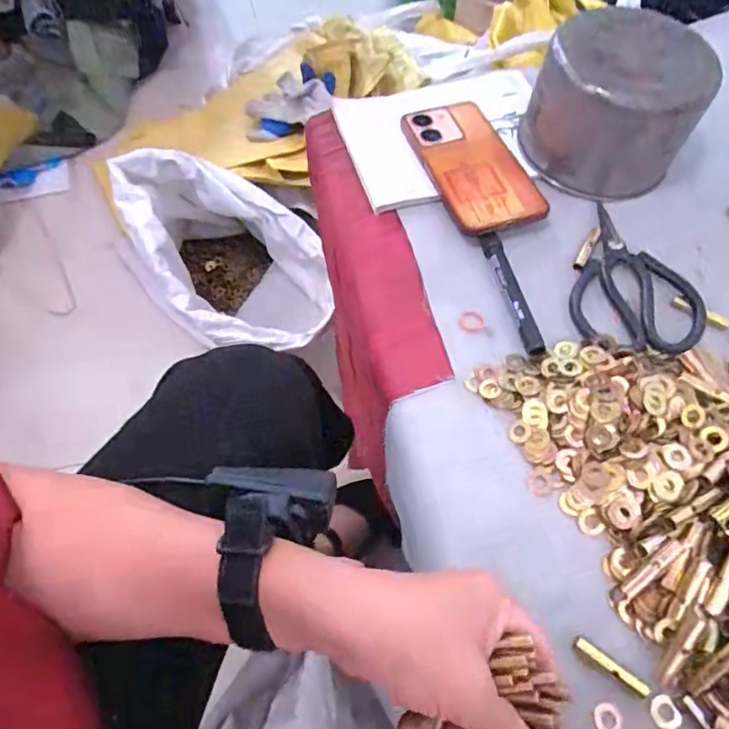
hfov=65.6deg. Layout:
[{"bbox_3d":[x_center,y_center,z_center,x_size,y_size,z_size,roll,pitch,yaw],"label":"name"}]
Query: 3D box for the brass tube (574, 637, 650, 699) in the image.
[{"bbox_3d":[0.138,0.169,0.316,0.043,0.008,0.006,34,65,19],"label":"brass tube"}]

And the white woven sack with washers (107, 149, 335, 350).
[{"bbox_3d":[-0.229,-0.169,0.868,0.207,0.322,0.346,-33,64,-18],"label":"white woven sack with washers"}]

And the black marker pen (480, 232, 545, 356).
[{"bbox_3d":[0.115,-0.057,0.441,0.016,0.016,0.109,-12,60,-7],"label":"black marker pen"}]

